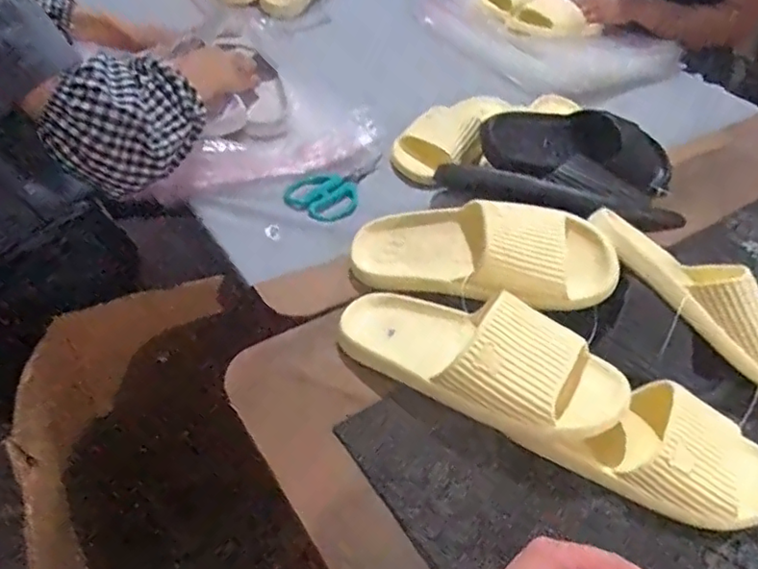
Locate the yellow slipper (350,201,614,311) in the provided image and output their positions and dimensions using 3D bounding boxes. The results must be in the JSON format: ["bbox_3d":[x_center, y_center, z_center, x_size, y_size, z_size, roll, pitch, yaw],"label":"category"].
[{"bbox_3d":[0.096,-0.033,0.610,0.253,0.084,0.097,6,41,23],"label":"yellow slipper"}]

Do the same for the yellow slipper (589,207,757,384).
[{"bbox_3d":[0.309,0.004,0.599,0.080,0.059,0.239,-32,68,-32],"label":"yellow slipper"}]

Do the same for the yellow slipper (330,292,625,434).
[{"bbox_3d":[0.080,0.060,0.538,0.263,0.073,0.107,21,46,17],"label":"yellow slipper"}]

